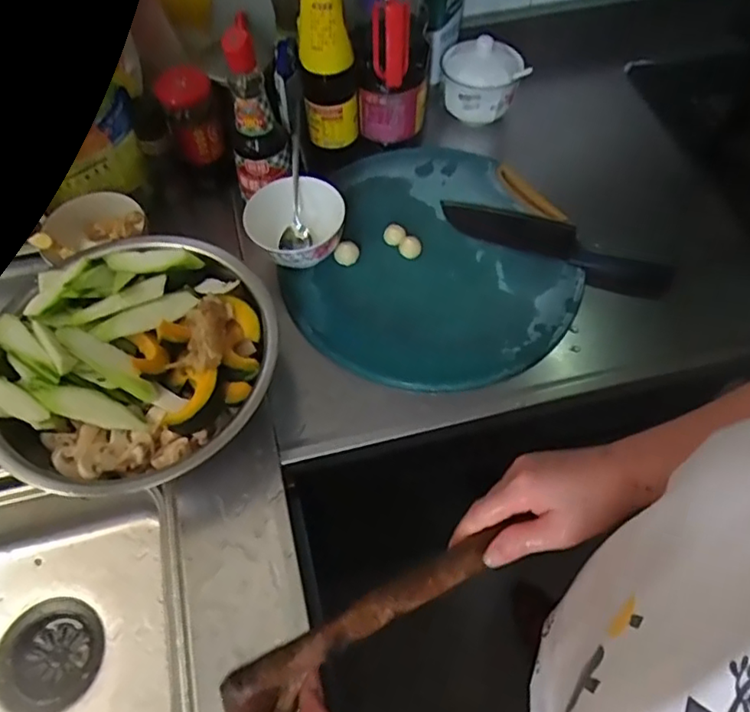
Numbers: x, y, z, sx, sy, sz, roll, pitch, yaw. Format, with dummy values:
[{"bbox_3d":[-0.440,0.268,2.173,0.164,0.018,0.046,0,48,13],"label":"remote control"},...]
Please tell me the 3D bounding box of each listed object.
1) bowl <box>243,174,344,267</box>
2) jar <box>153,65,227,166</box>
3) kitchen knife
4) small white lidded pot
[{"bbox_3d":[-0.091,-0.146,0.692,0.108,0.072,0.103,0,59,0],"label":"bowl"},{"bbox_3d":[-0.217,-0.288,0.709,0.063,0.091,0.064,0,59,0],"label":"jar"},{"bbox_3d":[0.213,-0.135,0.710,0.272,0.015,0.068,23,62,13],"label":"kitchen knife"},{"bbox_3d":[0.145,-0.378,0.806,0.105,0.090,0.099,0,59,0],"label":"small white lidded pot"}]

